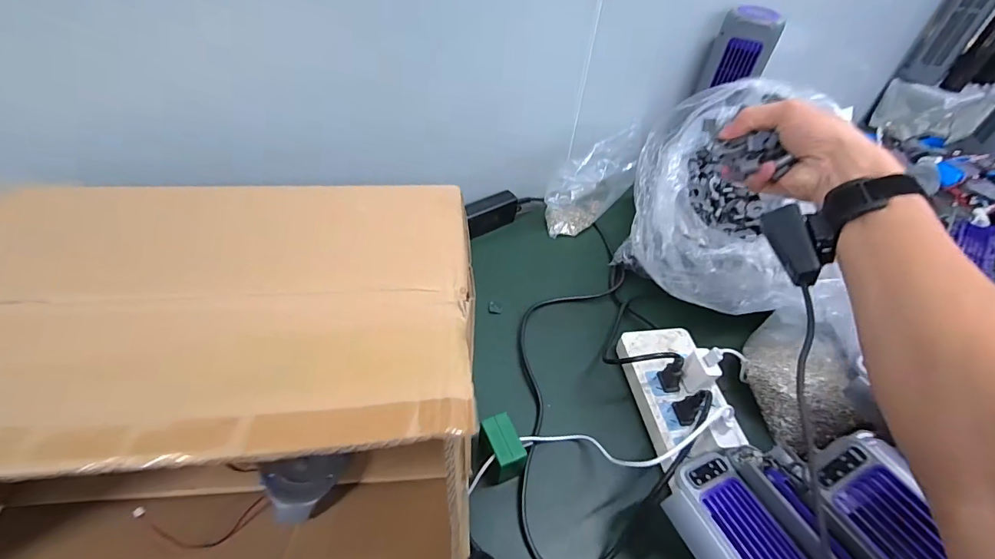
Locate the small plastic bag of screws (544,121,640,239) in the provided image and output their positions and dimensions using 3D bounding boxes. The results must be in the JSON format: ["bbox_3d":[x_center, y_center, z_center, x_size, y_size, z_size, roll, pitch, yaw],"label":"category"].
[{"bbox_3d":[0.166,-0.174,0.756,0.077,0.123,0.212,32,52,23],"label":"small plastic bag of screws"}]

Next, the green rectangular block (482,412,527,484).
[{"bbox_3d":[0.004,0.179,0.462,0.034,0.046,0.050,-18,50,-21],"label":"green rectangular block"}]

